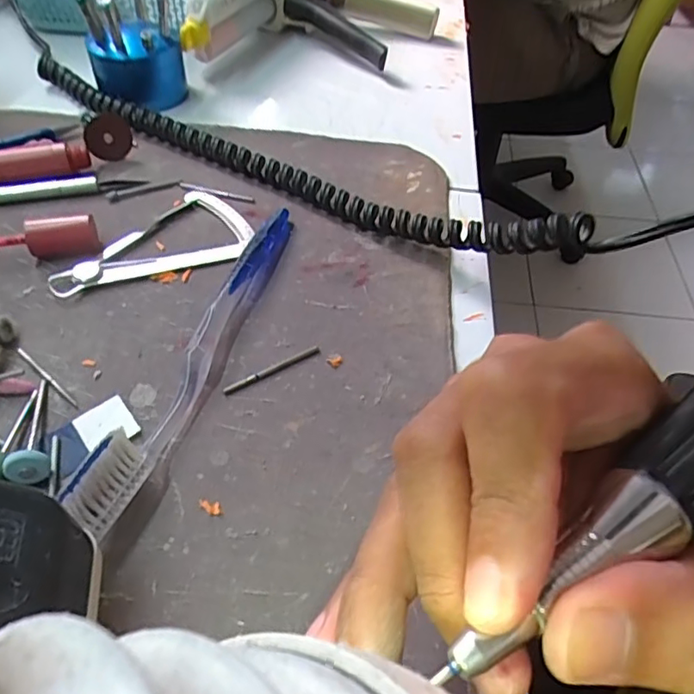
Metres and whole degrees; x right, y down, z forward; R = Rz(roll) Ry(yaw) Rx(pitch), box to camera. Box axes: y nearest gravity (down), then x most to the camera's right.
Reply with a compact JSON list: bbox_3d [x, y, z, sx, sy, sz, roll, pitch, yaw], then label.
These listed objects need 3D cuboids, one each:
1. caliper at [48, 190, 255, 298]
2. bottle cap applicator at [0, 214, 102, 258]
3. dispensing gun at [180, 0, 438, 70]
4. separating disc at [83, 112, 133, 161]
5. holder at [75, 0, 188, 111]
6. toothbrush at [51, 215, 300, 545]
[{"bbox_3d":[-0.099,-0.054,0.289,0.096,0.004,0.055,-19,53,-19],"label":"caliper"},{"bbox_3d":[-0.167,-0.049,0.270,0.098,0.021,0.016,-8,50,-10],"label":"bottle cap applicator"},{"bbox_3d":[-0.017,-0.258,0.445,0.156,0.058,0.166,12,49,7],"label":"dispensing gun"},{"bbox_3d":[-0.137,-0.121,0.331,0.025,0.026,0.004,17,27,-21],"label":"separating disc"},{"bbox_3d":[-0.138,-0.199,0.374,0.059,0.066,0.052,-11,51,-13],"label":"holder"},{"bbox_3d":[-0.055,-0.007,0.239,0.017,0.022,0.180,16,50,10],"label":"toothbrush"}]

